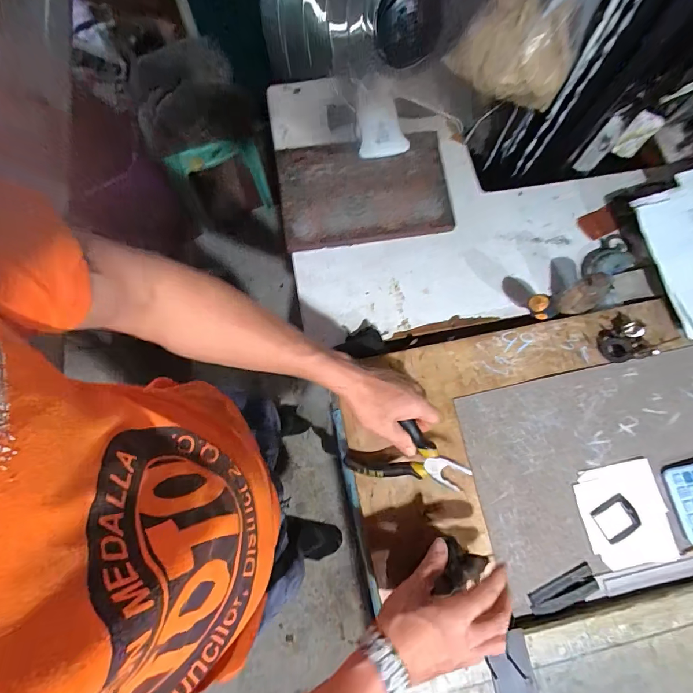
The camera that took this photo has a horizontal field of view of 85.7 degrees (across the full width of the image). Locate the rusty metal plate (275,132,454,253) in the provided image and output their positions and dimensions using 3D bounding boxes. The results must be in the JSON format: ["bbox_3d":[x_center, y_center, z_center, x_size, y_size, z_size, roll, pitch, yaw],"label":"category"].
[{"bbox_3d":[0.026,-0.273,0.637,0.276,0.030,0.195,-8,79,-3],"label":"rusty metal plate"}]

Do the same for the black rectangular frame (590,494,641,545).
[{"bbox_3d":[0.362,0.230,0.499,0.057,0.004,0.048,-28,78,-6],"label":"black rectangular frame"}]

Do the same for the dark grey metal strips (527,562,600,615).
[{"bbox_3d":[0.277,0.313,0.478,0.091,0.006,0.032,-22,77,-4],"label":"dark grey metal strips"}]

